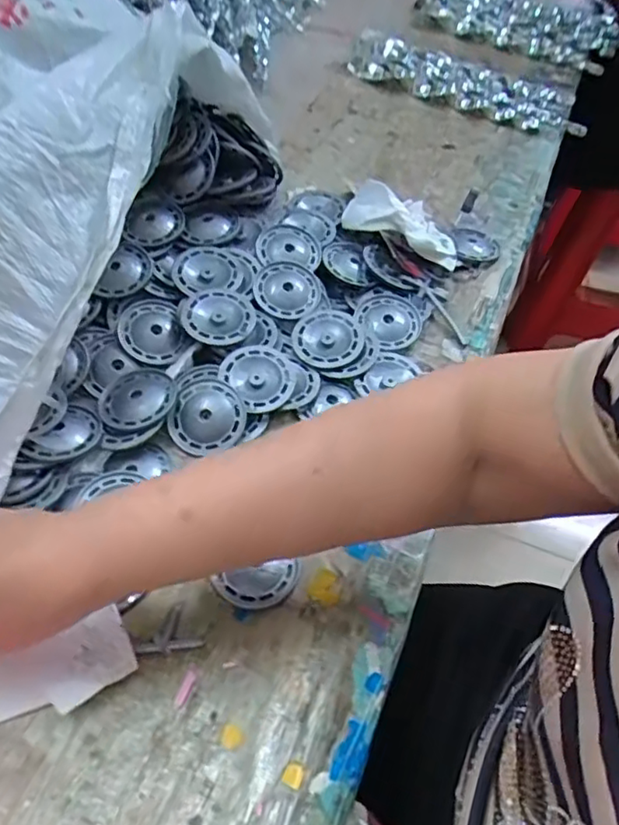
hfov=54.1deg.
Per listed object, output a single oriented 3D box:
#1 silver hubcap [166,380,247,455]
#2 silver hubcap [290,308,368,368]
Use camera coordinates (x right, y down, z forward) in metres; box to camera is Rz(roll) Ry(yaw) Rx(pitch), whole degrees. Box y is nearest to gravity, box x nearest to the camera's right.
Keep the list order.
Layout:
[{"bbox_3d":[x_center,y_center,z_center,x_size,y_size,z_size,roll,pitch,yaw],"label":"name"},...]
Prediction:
[{"bbox_3d":[-0.074,0.004,0.441,0.051,0.006,0.054,0,81,1],"label":"silver hubcap"},{"bbox_3d":[0.015,-0.061,0.486,0.056,0.007,0.053,5,52,1],"label":"silver hubcap"}]

